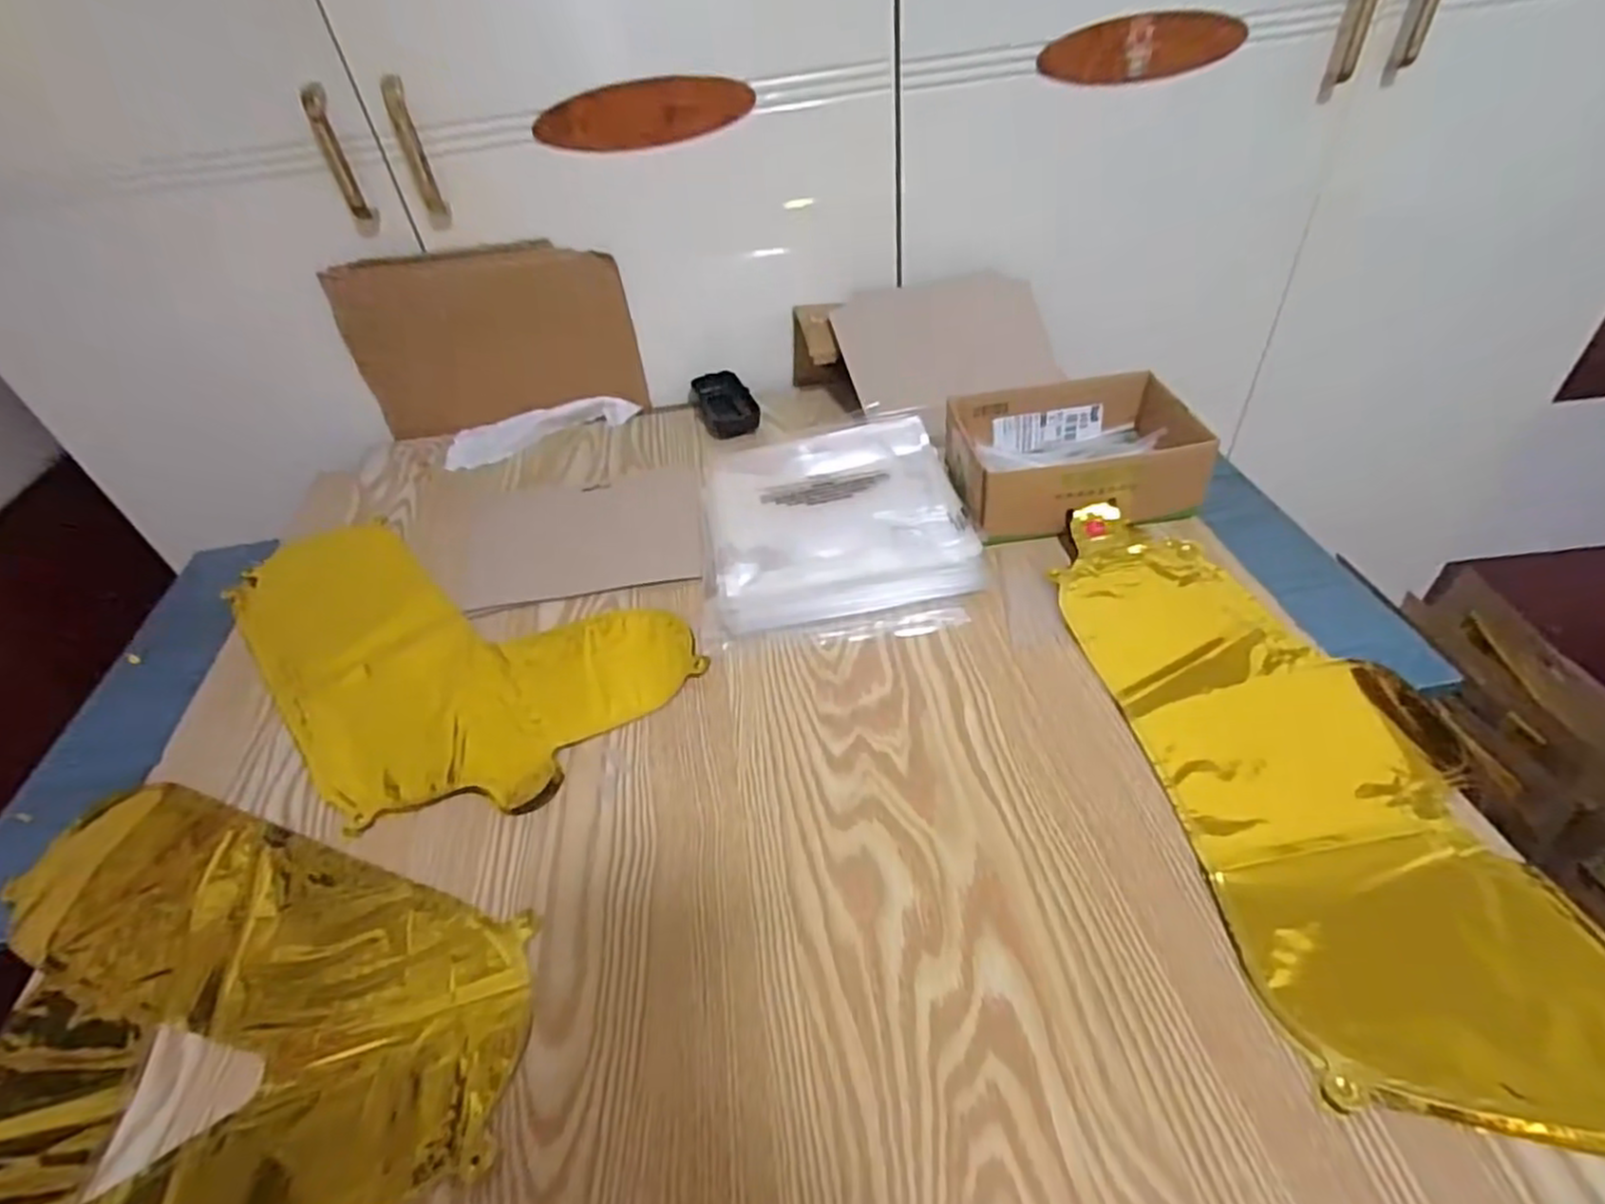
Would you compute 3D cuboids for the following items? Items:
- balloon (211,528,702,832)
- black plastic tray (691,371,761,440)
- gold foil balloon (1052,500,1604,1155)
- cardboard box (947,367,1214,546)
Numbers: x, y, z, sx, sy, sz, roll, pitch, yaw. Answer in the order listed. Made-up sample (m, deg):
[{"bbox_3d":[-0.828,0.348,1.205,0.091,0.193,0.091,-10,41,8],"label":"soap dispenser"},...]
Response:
[{"bbox_3d":[-0.289,0.020,0.587,0.400,0.010,0.232,30,55,33],"label":"balloon"},{"bbox_3d":[-0.083,-0.215,0.800,0.055,0.026,0.094,-17,44,-10],"label":"black plastic tray"},{"bbox_3d":[0.301,0.082,0.445,0.190,0.012,0.428,-7,43,1],"label":"gold foil balloon"},{"bbox_3d":[0.231,-0.128,0.635,0.198,0.056,0.139,-8,43,0],"label":"cardboard box"}]

